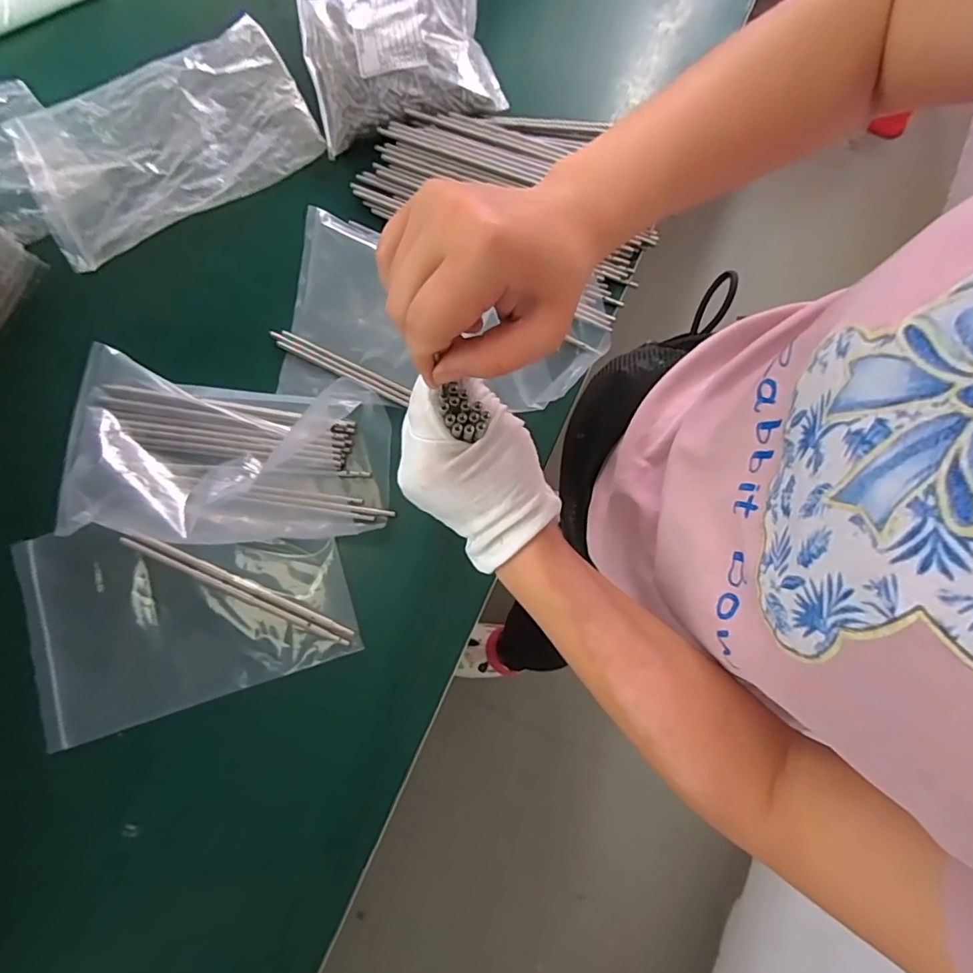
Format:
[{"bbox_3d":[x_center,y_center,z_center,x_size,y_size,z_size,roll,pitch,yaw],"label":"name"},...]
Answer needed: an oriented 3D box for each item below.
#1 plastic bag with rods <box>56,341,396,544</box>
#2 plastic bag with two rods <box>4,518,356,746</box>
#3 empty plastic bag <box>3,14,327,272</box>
[{"bbox_3d":[-0.251,-0.031,0.510,0.302,0.034,0.173,7,80,1],"label":"plastic bag with rods"},{"bbox_3d":[-0.284,0.106,0.499,0.292,0.024,0.186,-17,80,-3],"label":"plastic bag with two rods"},{"bbox_3d":[-0.340,-0.372,0.572,0.291,0.021,0.181,-29,81,-5],"label":"empty plastic bag"}]

